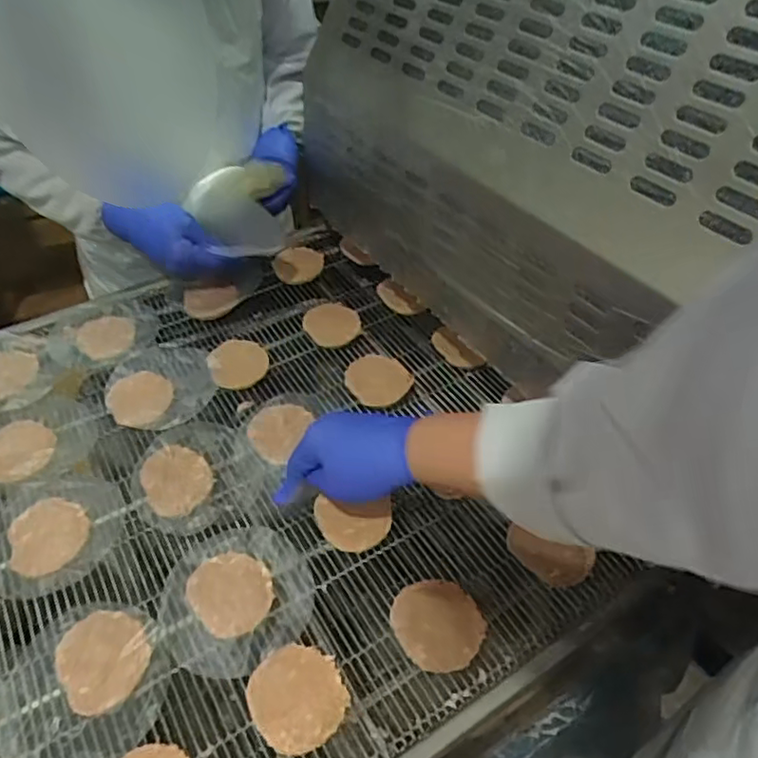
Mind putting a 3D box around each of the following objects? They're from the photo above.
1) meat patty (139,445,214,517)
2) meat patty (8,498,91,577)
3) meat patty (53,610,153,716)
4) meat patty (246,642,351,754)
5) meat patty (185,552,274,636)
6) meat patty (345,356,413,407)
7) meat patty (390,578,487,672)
[{"bbox_3d":[-0.187,0.093,0.589,0.060,0.011,0.071,-30,53,-27],"label":"meat patty"},{"bbox_3d":[-0.288,0.135,0.551,0.063,0.006,0.069,-18,48,-18],"label":"meat patty"},{"bbox_3d":[-0.207,0.209,0.476,0.063,0.010,0.070,-31,53,-28],"label":"meat patty"},{"bbox_3d":[-0.059,0.229,0.458,0.067,0.008,0.070,1,45,-1],"label":"meat patty"},{"bbox_3d":[-0.119,0.172,0.513,0.070,0.005,0.062,34,54,28],"label":"meat patty"},{"bbox_3d":[0.000,-0.001,0.680,0.064,0.011,0.070,1,45,-1],"label":"meat patty"},{"bbox_3d":[0.047,0.191,0.494,0.068,0.011,0.069,1,45,-1],"label":"meat patty"}]

